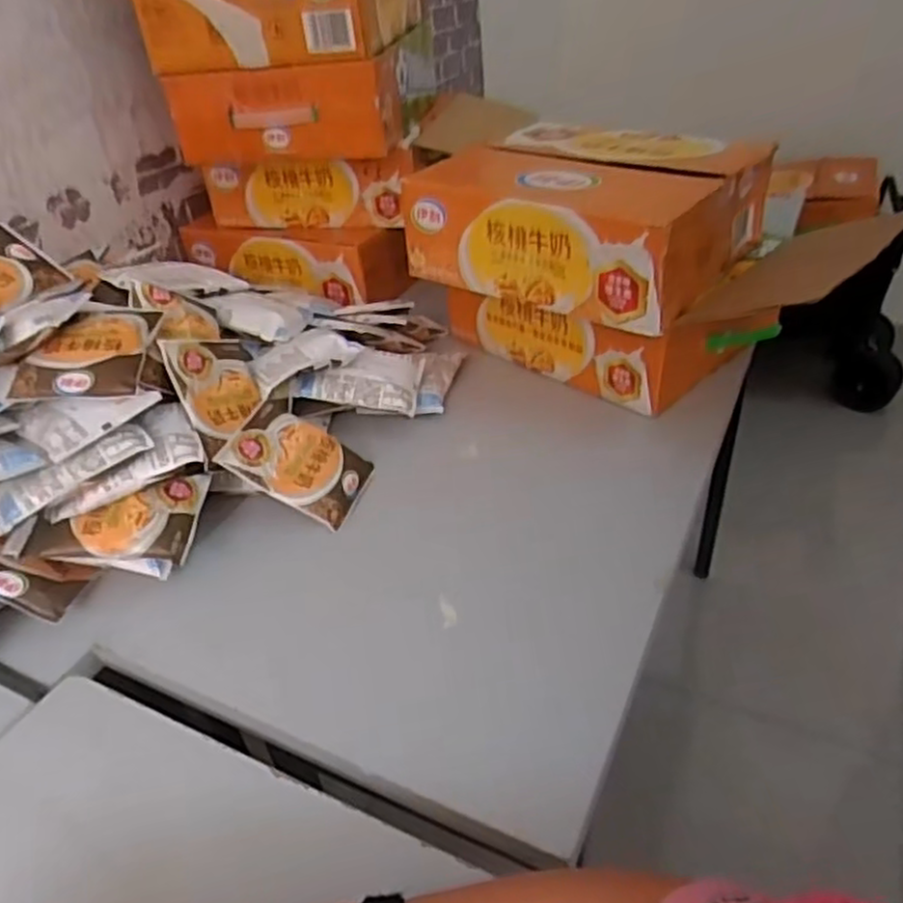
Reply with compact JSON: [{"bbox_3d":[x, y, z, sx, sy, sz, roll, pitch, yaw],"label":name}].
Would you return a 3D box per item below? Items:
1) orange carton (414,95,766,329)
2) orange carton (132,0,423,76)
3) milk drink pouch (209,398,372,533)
[{"bbox_3d":[0.150,-0.266,0.811,0.297,0.115,0.267,21,44,32],"label":"orange carton"},{"bbox_3d":[-0.202,-0.574,0.932,0.267,0.104,0.294,2,37,12],"label":"orange carton"},{"bbox_3d":[-0.140,0.007,0.693,0.123,0.016,0.098,32,51,-5],"label":"milk drink pouch"}]

